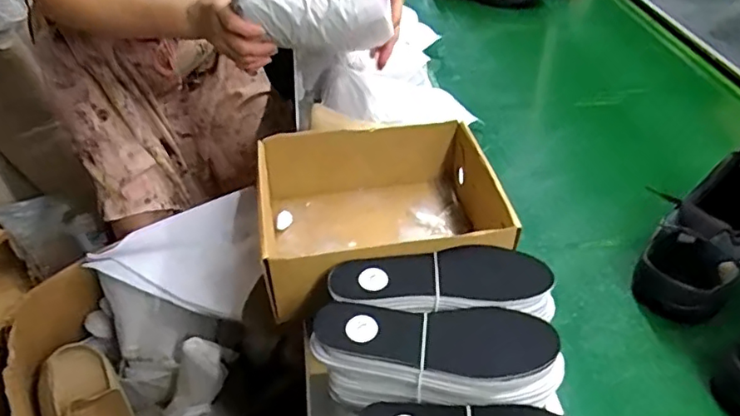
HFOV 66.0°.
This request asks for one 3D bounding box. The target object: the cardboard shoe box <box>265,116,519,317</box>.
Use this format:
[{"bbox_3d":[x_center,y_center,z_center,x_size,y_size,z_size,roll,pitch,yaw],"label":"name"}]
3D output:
[{"bbox_3d":[0.010,0.009,0.687,0.268,0.106,0.246,-8,42,-7],"label":"cardboard shoe box"}]

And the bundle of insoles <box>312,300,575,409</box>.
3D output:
[{"bbox_3d":[0.060,0.140,0.522,0.220,0.073,0.083,-2,41,0],"label":"bundle of insoles"}]

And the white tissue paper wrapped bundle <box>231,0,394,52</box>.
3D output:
[{"bbox_3d":[-0.073,-0.258,0.749,0.186,0.084,0.071,-9,42,-9],"label":"white tissue paper wrapped bundle"}]

